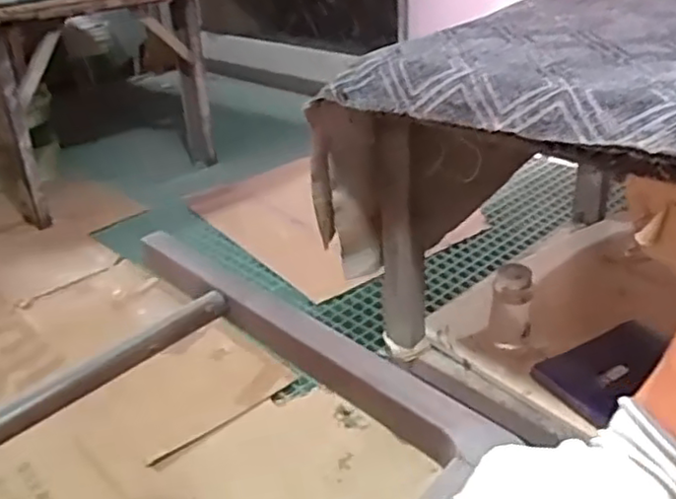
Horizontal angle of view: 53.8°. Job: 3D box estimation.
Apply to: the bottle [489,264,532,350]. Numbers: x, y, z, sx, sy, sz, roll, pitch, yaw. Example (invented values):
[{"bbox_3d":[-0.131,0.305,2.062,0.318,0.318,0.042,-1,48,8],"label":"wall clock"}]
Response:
[{"bbox_3d":[0.340,0.114,1.310,0.074,0.172,0.083,2,29,13],"label":"bottle"}]

